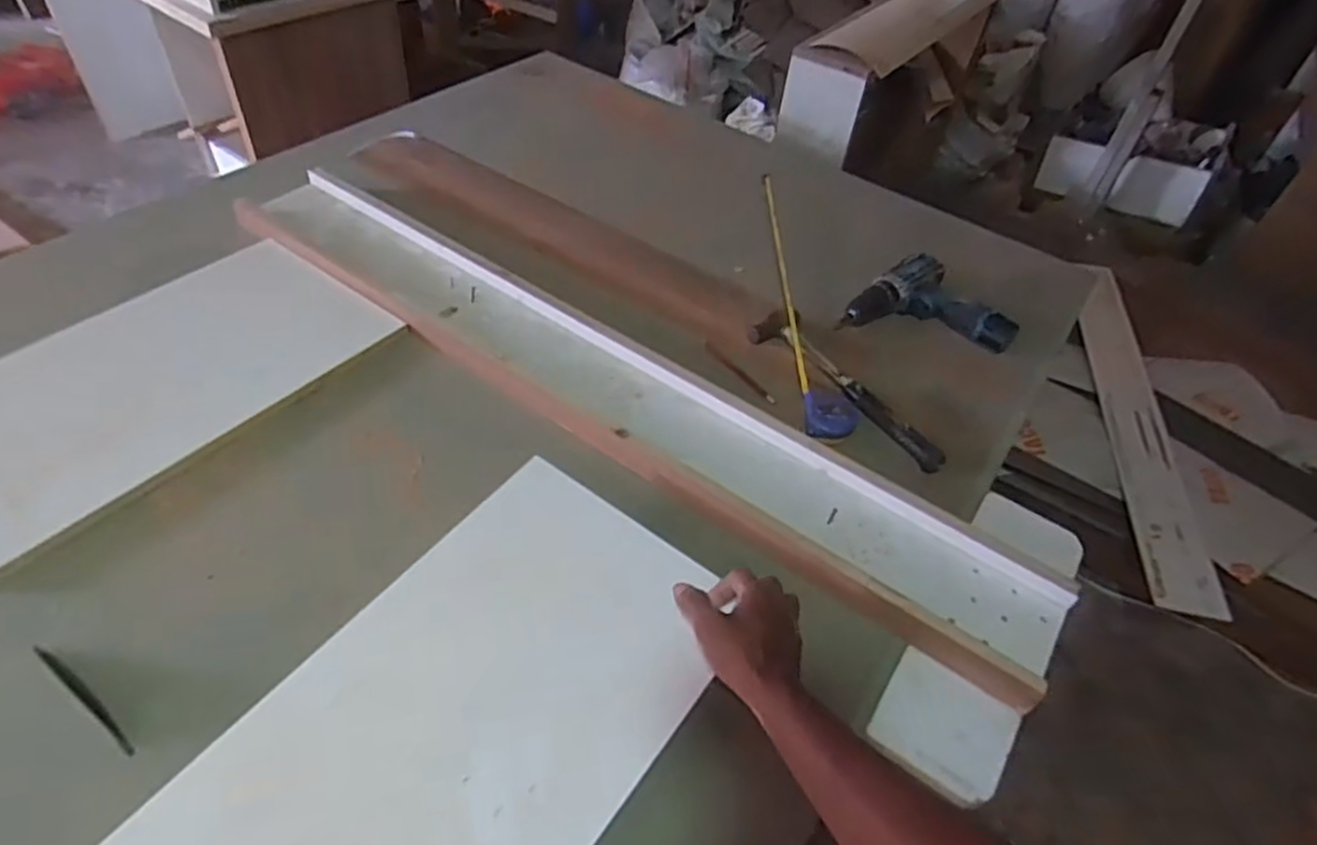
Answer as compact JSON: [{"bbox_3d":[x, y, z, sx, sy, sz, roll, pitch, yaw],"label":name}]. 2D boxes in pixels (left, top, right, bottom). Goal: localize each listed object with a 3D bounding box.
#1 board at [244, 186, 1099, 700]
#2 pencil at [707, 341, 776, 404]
[{"bbox_3d":[-0.097,-0.061,0.918,1.172,0.053,0.187,31,50,20],"label":"board"},{"bbox_3d":[0.108,-0.066,0.981,0.011,0.008,0.137,-25,53,-27],"label":"pencil"}]

